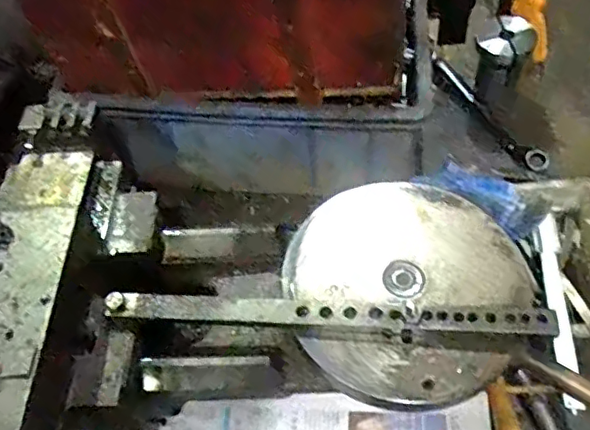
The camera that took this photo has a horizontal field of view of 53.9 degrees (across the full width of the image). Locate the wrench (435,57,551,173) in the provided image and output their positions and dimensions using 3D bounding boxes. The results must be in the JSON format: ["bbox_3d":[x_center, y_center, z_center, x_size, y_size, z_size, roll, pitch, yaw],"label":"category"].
[{"bbox_3d":[0.244,-0.131,0.737,0.030,0.024,0.226,-20,55,-10],"label":"wrench"}]

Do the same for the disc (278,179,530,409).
[{"bbox_3d":[0.086,0.051,0.462,0.180,0.016,0.188,-2,54,3],"label":"disc"}]

